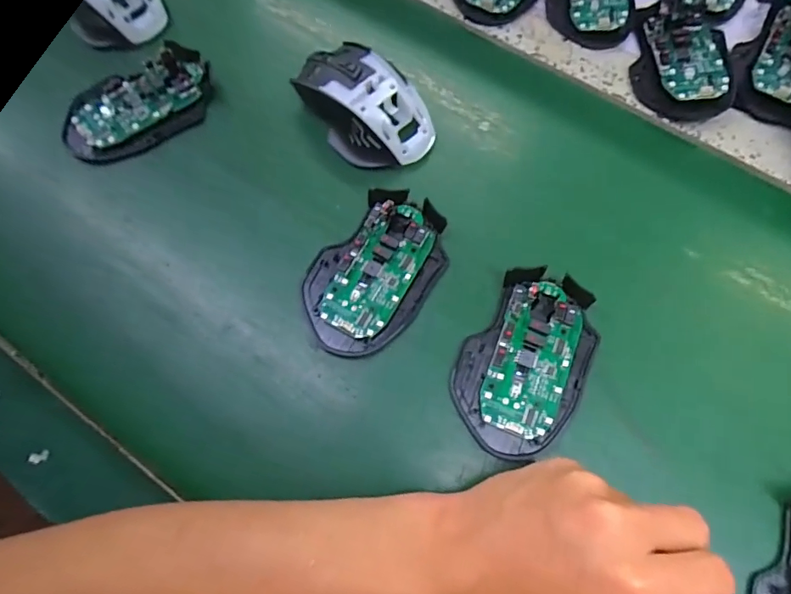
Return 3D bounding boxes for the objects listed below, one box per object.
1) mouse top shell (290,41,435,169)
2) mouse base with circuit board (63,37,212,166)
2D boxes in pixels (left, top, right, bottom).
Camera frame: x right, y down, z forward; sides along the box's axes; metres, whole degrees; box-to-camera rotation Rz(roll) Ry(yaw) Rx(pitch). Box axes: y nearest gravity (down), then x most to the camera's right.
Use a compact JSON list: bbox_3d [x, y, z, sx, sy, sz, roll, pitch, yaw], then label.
[{"bbox_3d":[-0.025,-0.143,0.345,0.064,0.031,0.107,-37,74,-11],"label":"mouse top shell"},{"bbox_3d":[-0.195,-0.146,0.361,0.112,0.026,0.069,-31,73,-9],"label":"mouse base with circuit board"}]

